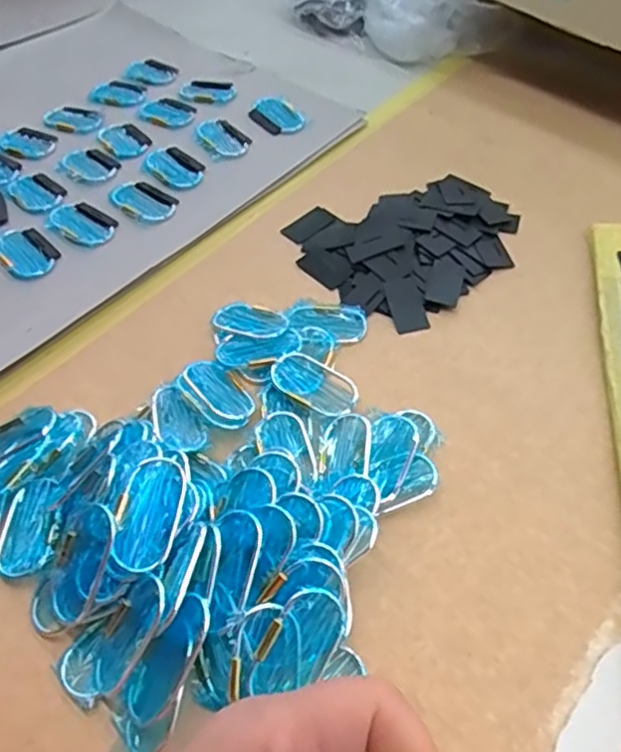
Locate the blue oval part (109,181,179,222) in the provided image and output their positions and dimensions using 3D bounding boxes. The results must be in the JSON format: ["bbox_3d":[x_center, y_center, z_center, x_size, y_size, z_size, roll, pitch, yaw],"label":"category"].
[{"bbox_3d":[-0.142,-0.148,0.538,0.059,0.006,0.037,28,59,23],"label":"blue oval part"}]

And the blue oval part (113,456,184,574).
[{"bbox_3d":[-0.083,0.070,0.324,0.029,0.004,0.058,14,61,-11],"label":"blue oval part"}]

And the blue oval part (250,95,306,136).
[{"bbox_3d":[-0.034,-0.251,0.611,0.039,0.010,0.052,-35,58,-22],"label":"blue oval part"}]

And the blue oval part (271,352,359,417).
[{"bbox_3d":[0.004,0.005,0.412,0.059,0.009,0.035,26,58,22],"label":"blue oval part"}]

